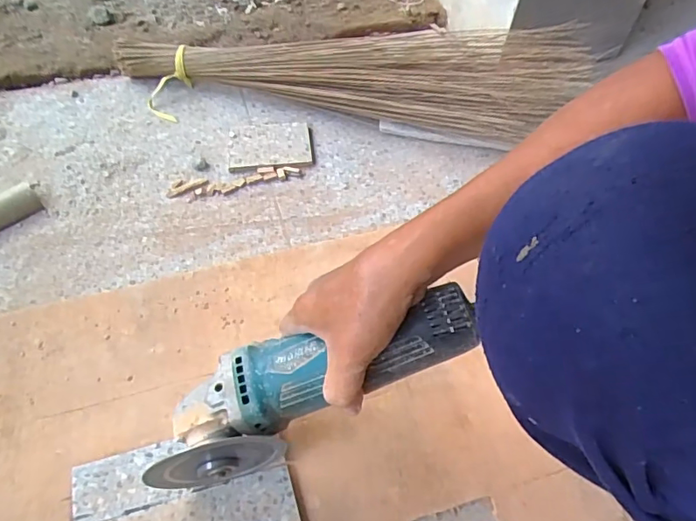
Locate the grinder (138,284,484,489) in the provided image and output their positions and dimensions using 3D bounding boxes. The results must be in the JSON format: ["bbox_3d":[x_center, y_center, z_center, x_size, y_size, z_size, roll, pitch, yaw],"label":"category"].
[{"bbox_3d":[-0.025,0.105,0.420,0.267,0.098,0.078,-26,57,6],"label":"grinder"}]

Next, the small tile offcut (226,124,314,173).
[{"bbox_3d":[-0.106,-0.155,0.703,0.110,0.012,0.084,-7,55,-7],"label":"small tile offcut"}]

